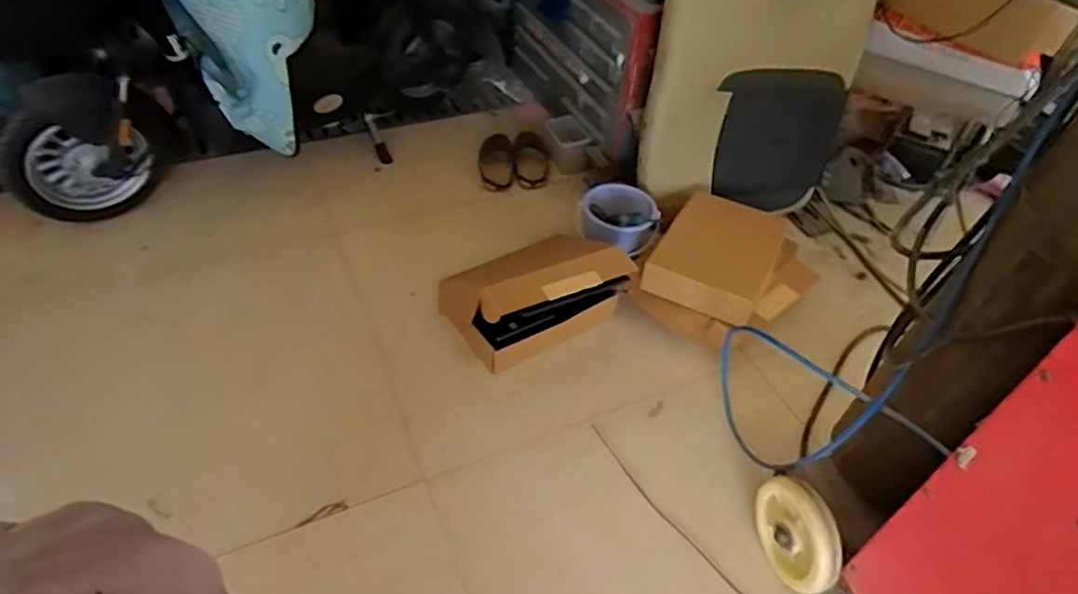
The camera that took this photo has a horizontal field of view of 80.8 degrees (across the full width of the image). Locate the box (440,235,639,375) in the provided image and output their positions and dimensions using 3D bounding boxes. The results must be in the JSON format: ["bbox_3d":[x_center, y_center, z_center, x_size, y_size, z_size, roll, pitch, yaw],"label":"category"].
[{"bbox_3d":[-0.017,-0.029,1.479,0.405,0.221,0.286,-18,50,-21],"label":"box"}]

